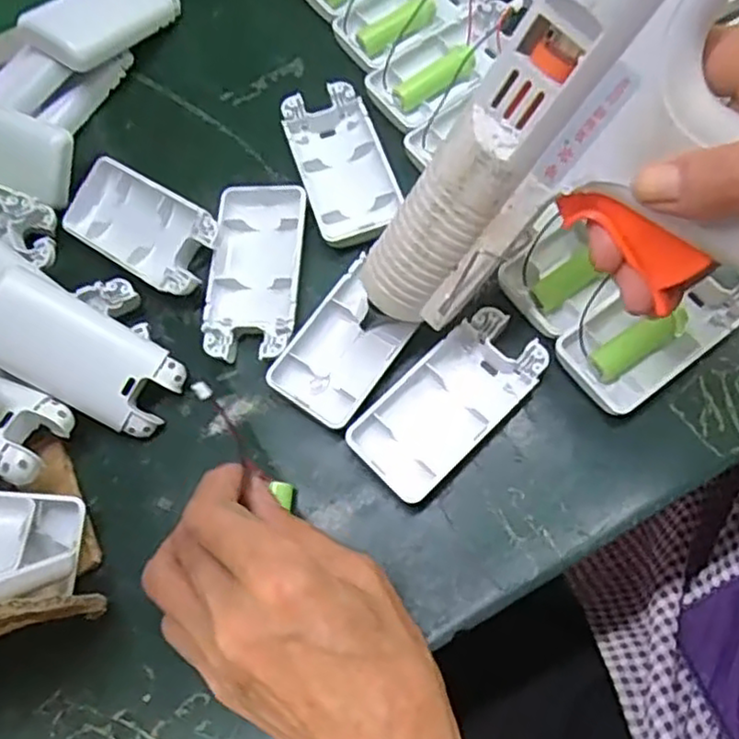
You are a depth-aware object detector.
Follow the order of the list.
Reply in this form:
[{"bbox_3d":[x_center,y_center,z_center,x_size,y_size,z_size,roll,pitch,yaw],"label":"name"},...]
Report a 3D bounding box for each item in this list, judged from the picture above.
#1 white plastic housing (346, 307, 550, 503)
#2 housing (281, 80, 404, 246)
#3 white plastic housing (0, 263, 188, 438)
[{"bbox_3d":[0.036,0.015,0.317,0.094,0.016,0.045,-43,72,-11],"label":"white plastic housing"},{"bbox_3d":[-0.015,-0.108,0.368,0.043,0.019,0.092,-20,69,-3],"label":"housing"},{"bbox_3d":[-0.134,-0.006,0.322,0.091,0.020,0.043,31,82,-10],"label":"white plastic housing"}]

